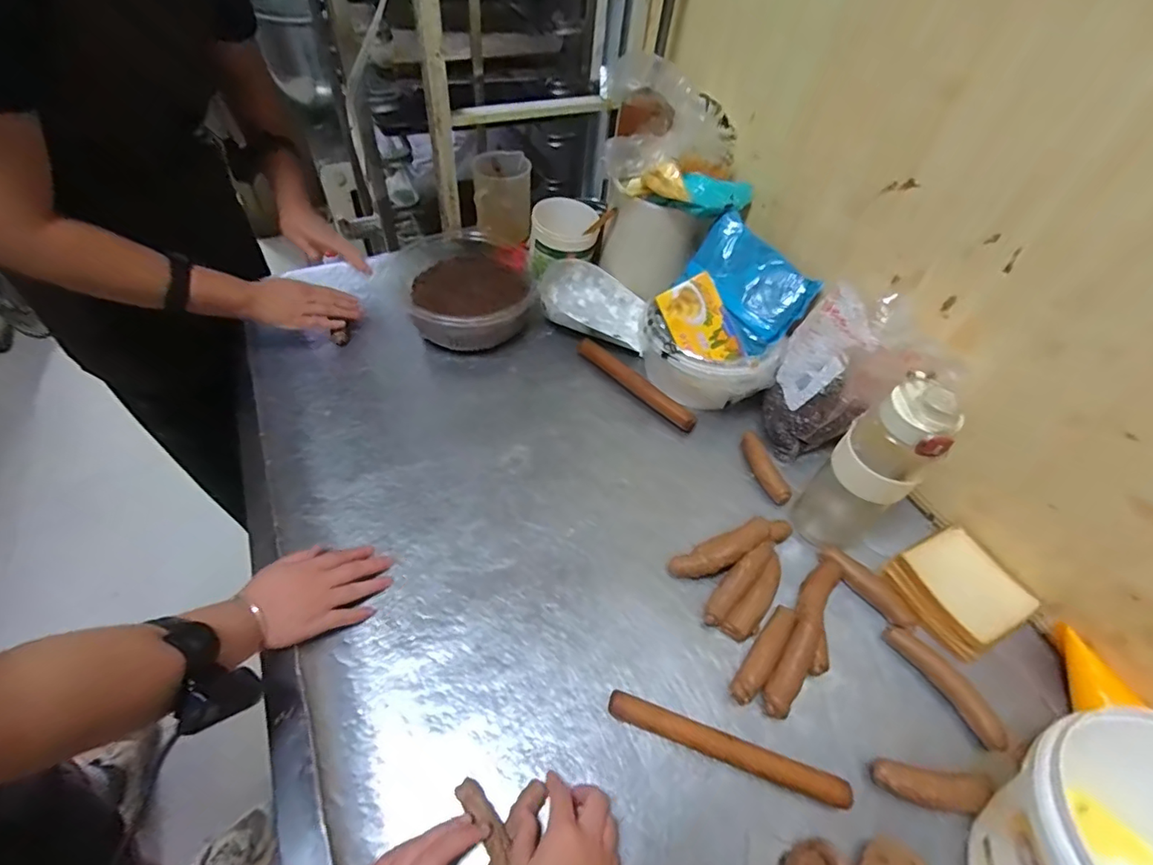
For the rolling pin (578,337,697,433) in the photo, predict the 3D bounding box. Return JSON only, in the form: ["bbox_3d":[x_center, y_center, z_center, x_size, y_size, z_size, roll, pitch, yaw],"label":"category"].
[{"bbox_3d":[0.092,-0.079,0.838,0.236,0.027,0.028,40,61,22],"label":"rolling pin"}]

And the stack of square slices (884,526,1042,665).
[{"bbox_3d":[0.469,0.195,0.643,0.129,0.039,0.127,-23,59,-19],"label":"stack of square slices"}]

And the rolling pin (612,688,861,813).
[{"bbox_3d":[0.150,0.319,0.527,0.240,0.027,0.027,18,55,9],"label":"rolling pin"}]

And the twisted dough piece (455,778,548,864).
[{"bbox_3d":[-0.077,0.381,0.462,0.077,0.018,0.124,7,51,1],"label":"twisted dough piece"}]

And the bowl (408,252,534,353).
[{"bbox_3d":[-0.179,-0.247,0.903,0.205,0.092,0.230,-11,54,-13],"label":"bowl"}]

